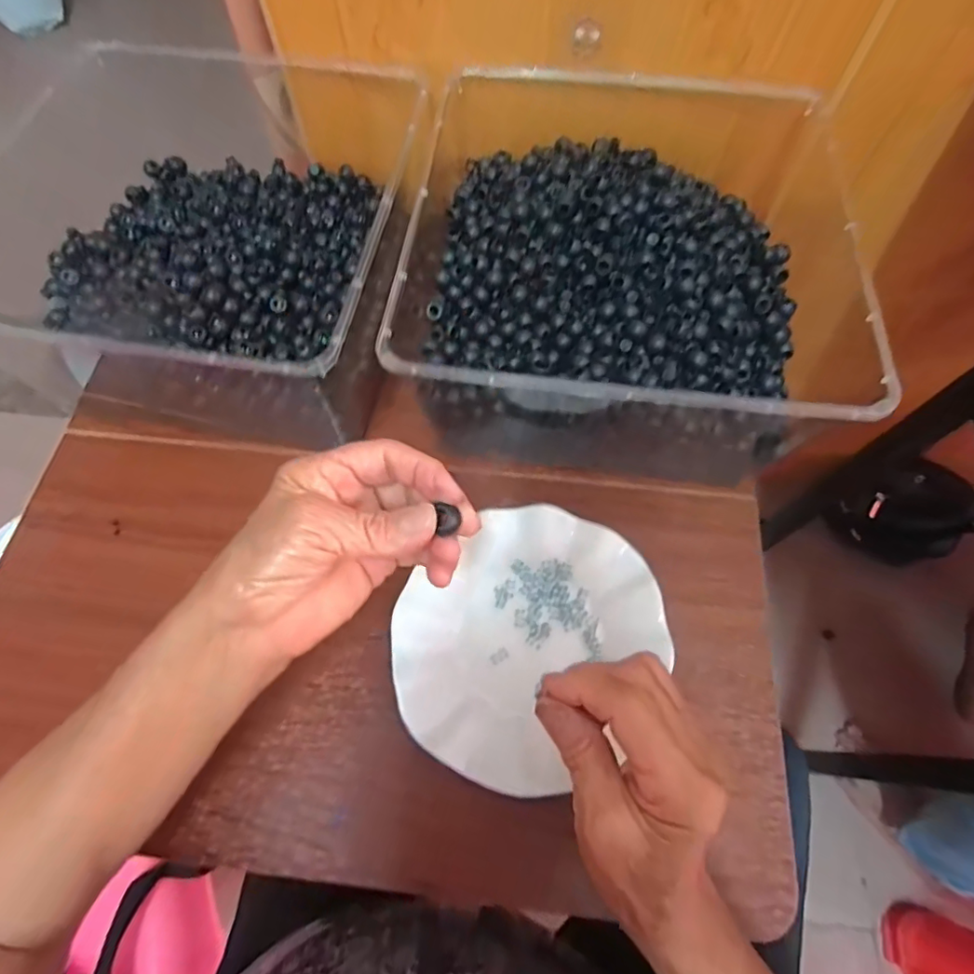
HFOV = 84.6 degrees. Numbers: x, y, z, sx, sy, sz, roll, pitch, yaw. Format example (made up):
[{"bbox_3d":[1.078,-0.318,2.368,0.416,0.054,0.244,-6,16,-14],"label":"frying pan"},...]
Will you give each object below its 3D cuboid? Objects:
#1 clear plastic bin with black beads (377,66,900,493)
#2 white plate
[{"bbox_3d":[0.117,-0.163,0.428,0.333,0.145,0.313,4,66,1],"label":"clear plastic bin with black beads"},{"bbox_3d":[0.027,0.102,0.370,0.171,0.019,0.181,0,66,0],"label":"white plate"}]

